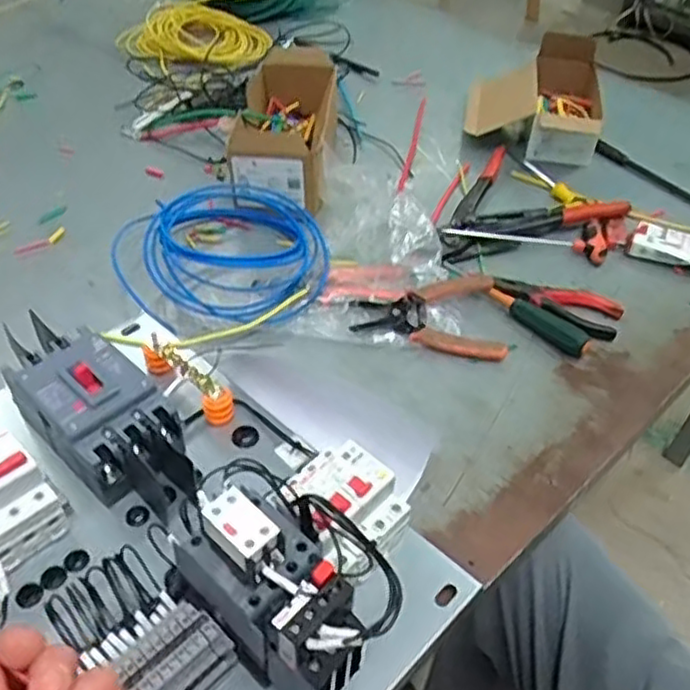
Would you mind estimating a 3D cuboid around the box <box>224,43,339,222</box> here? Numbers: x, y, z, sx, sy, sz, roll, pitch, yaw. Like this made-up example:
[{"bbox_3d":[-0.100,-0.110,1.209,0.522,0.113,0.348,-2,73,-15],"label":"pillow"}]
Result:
[{"bbox_3d":[-0.072,-0.269,0.877,0.109,0.092,0.260,4,45,0],"label":"box"}]

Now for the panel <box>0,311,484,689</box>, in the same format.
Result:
[{"bbox_3d":[-0.149,0.103,0.473,0.406,0.140,0.325,30,51,24],"label":"panel"}]

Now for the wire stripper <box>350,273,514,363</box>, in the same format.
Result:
[{"bbox_3d":[0.084,-0.028,0.700,0.147,0.012,0.113,-5,46,-8],"label":"wire stripper"}]

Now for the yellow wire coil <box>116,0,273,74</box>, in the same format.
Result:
[{"bbox_3d":[-0.235,-0.514,1.146,0.219,0.051,0.190,-29,54,-28],"label":"yellow wire coil"}]

